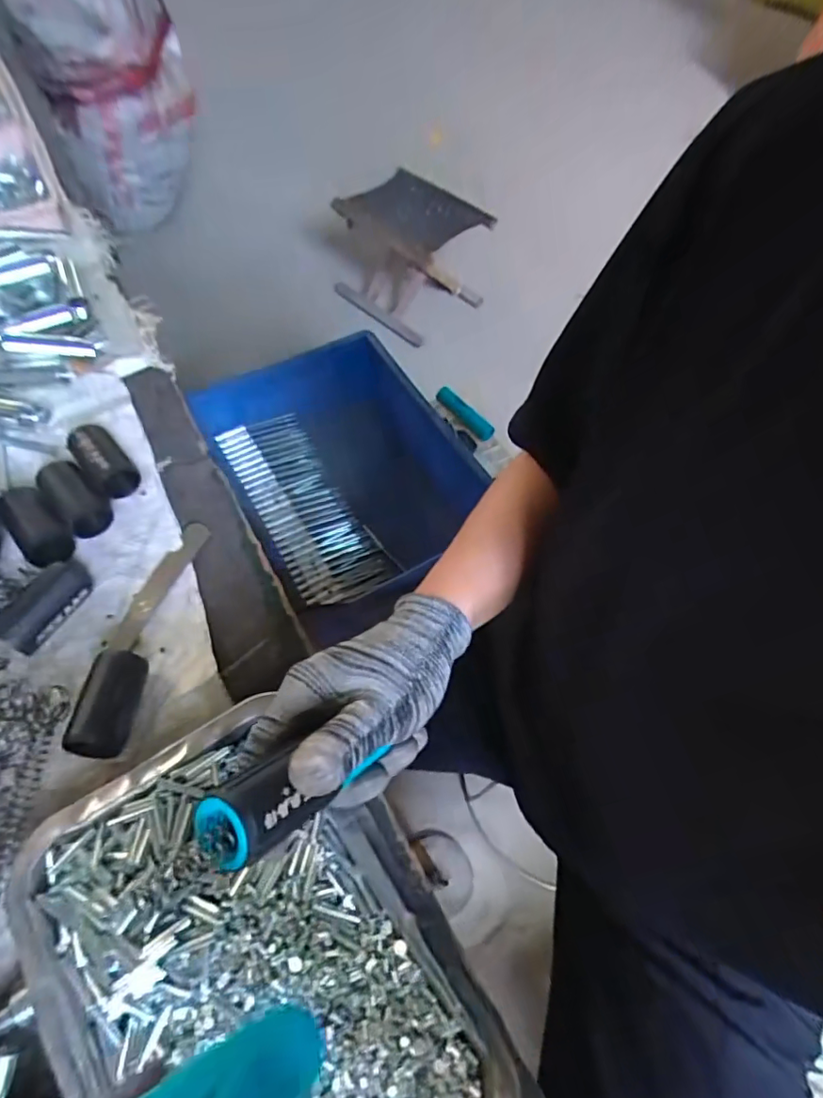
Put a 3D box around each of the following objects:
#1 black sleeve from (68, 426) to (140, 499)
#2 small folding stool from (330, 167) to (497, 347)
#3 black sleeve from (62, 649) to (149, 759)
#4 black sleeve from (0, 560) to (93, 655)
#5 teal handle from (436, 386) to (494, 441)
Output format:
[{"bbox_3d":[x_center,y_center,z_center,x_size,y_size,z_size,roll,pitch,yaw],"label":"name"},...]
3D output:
[{"bbox_3d":[-0.251,-0.069,0.445,0.033,0.033,0.069,-39,69,-23],"label":"black sleeve"},{"bbox_3d":[-0.011,-0.681,1.296,0.257,0.284,0.277,-38,69,-22],"label":"small folding stool"},{"bbox_3d":[-0.193,0.099,0.349,0.034,0.034,0.064,3,60,-2],"label":"black sleeve"},{"bbox_3d":[-0.258,0.039,0.383,0.029,0.035,0.068,27,62,12],"label":"black sleeve"},{"bbox_3d":[0.091,-0.231,0.910,0.025,0.032,0.124,-35,67,-21],"label":"teal handle"}]

